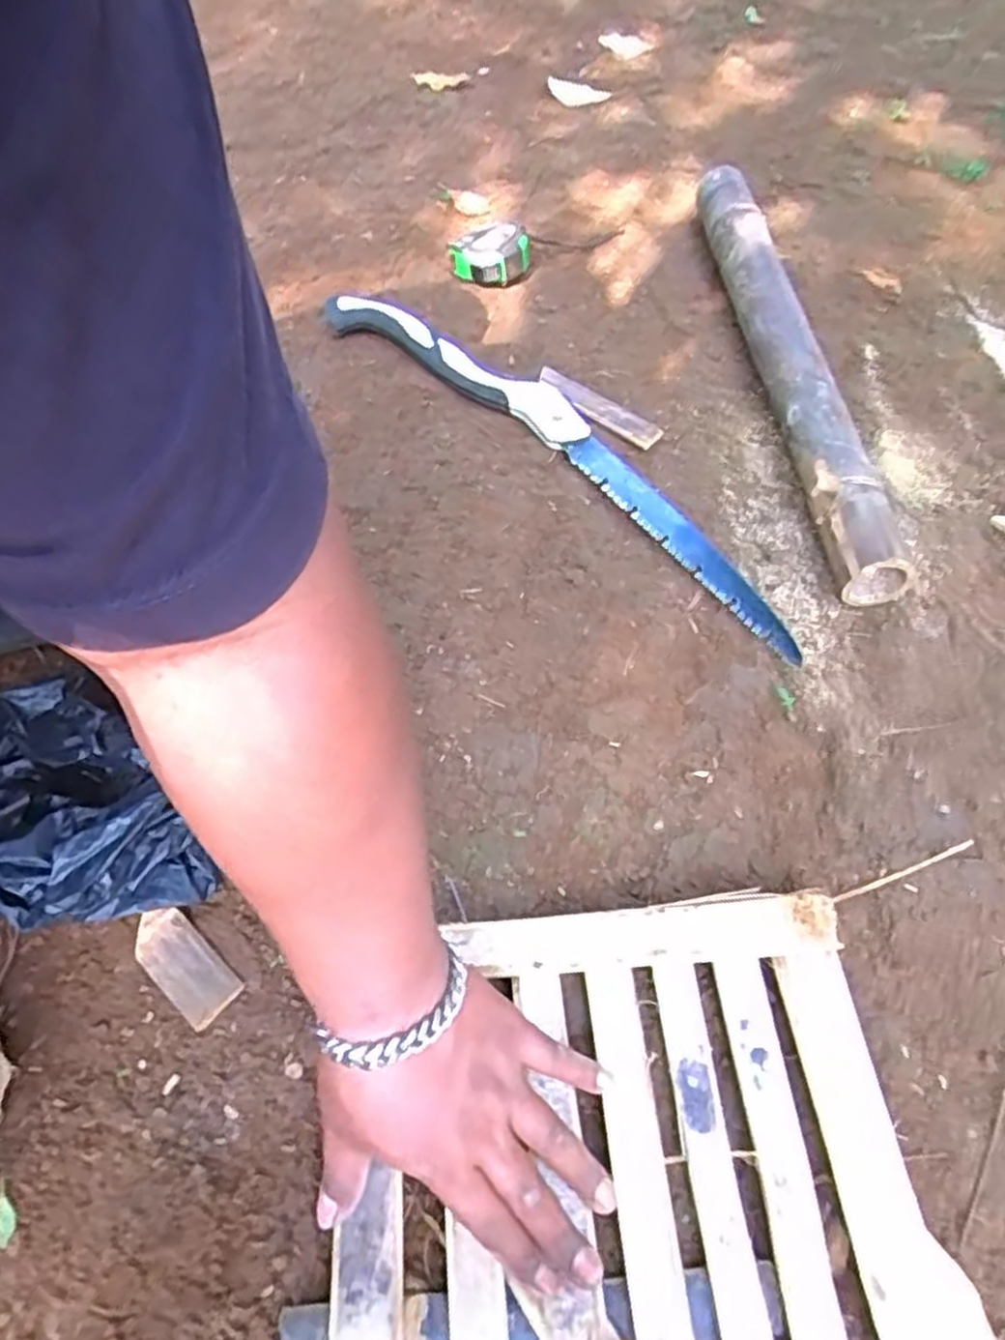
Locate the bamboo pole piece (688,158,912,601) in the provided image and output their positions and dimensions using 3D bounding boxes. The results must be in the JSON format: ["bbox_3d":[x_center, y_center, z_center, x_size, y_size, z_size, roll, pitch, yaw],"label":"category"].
[{"bbox_3d":[0.262,-0.301,0.716,0.054,0.059,0.559,-4,59,-1],"label":"bamboo pole piece"}]

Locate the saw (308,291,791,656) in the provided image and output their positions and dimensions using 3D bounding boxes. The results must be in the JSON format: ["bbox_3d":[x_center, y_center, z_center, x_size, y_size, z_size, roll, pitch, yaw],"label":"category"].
[{"bbox_3d":[0.034,-0.222,0.697,0.071,0.027,0.603,-39,65,-20],"label":"saw"}]

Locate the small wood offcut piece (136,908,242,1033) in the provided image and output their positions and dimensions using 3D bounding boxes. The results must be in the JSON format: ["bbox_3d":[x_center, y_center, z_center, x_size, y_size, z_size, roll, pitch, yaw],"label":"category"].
[{"bbox_3d":[-0.196,0.182,0.466,0.075,0.016,0.034,36,66,21],"label":"small wood offcut piece"}]

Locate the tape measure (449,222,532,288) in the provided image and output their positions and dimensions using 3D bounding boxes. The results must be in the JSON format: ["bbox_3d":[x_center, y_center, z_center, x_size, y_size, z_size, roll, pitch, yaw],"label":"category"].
[{"bbox_3d":[-0.011,-0.446,0.823,0.084,0.046,0.058,-15,59,-7],"label":"tape measure"}]

